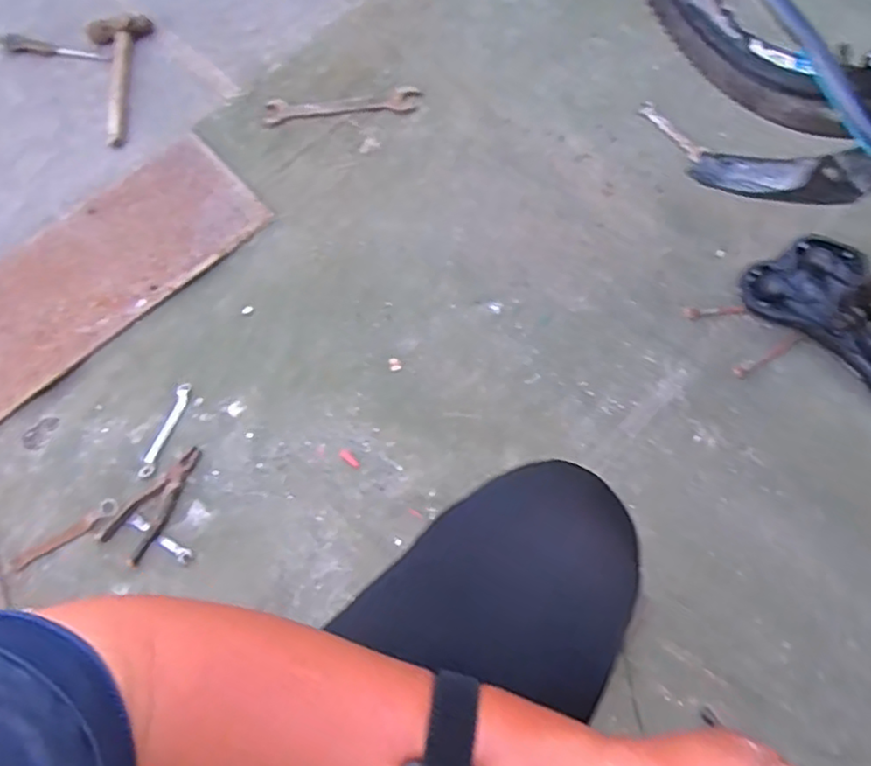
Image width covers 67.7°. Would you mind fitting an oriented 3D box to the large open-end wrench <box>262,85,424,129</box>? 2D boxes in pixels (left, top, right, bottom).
[{"bbox_3d":[-0.159,-0.472,1.108,0.266,0.010,0.061,-11,67,2],"label":"large open-end wrench"}]

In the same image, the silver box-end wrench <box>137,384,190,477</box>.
[{"bbox_3d":[-0.378,0.065,0.910,0.022,0.009,0.140,14,70,12],"label":"silver box-end wrench"}]

